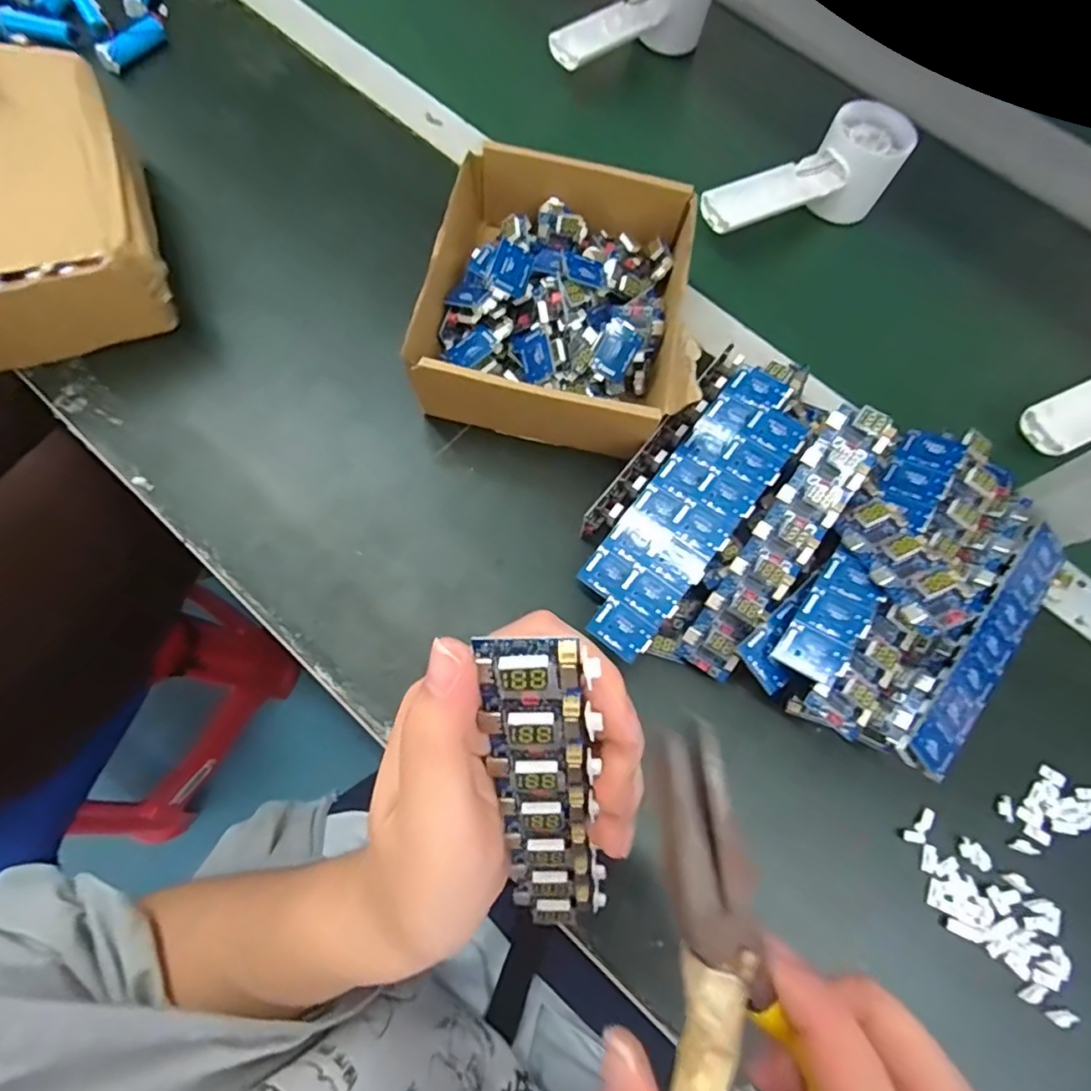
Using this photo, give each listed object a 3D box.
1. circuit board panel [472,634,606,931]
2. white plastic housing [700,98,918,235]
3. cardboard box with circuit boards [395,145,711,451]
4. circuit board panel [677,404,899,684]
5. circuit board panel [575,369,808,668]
[{"bbox_3d":[0.002,0.082,0.187,0.029,0.138,0.015,-9,35,-5],"label":"circuit board panel"},{"bbox_3d":[0.181,-0.253,0.426,0.152,0.063,0.052,-26,75,-14],"label":"white plastic housing"},{"bbox_3d":[0.011,-0.144,0.347,0.149,0.062,0.183,12,70,-1],"label":"cardboard box with circuit boards"},{"bbox_3d":[0.118,-0.001,0.289,0.029,0.017,0.149,34,95,7],"label":"circuit board panel"},{"bbox_3d":[0.075,-0.021,0.303,0.051,0.008,0.164,36,84,28],"label":"circuit board panel"}]

